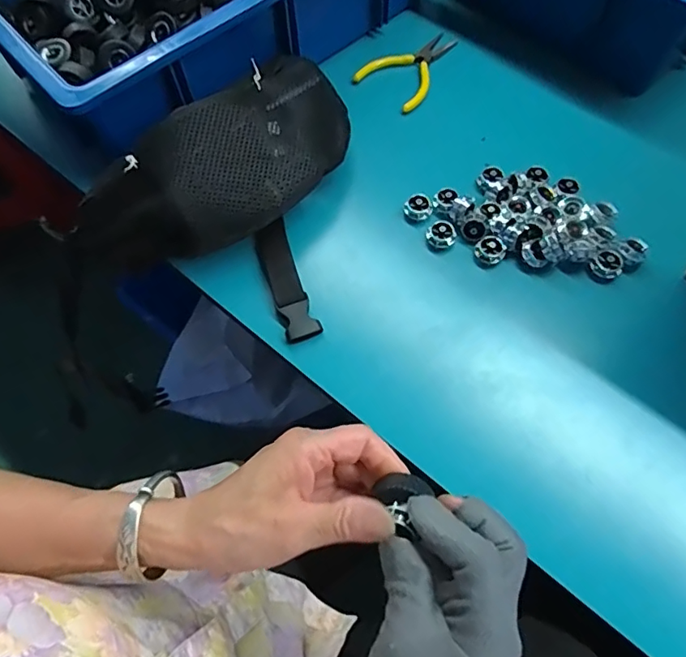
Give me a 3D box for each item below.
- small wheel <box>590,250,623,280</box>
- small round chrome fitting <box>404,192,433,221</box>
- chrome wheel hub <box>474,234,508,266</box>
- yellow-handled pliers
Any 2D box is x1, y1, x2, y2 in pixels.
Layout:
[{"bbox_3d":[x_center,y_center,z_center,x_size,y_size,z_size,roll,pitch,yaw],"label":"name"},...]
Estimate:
[{"bbox_3d":[0.224,-0.053,0.434,0.022,0.010,0.022,-1,64,3],"label":"small wheel"},{"bbox_3d":[0.069,-0.112,0.470,0.025,0.013,0.021,4,65,5],"label":"small round chrome fitting"},{"bbox_3d":[0.128,-0.069,0.447,0.023,0.010,0.024,-1,64,3],"label":"chrome wheel hub"},{"bbox_3d":[0.080,-0.288,0.562,0.077,0.011,0.119,41,73,20],"label":"yellow-handled pliers"}]

